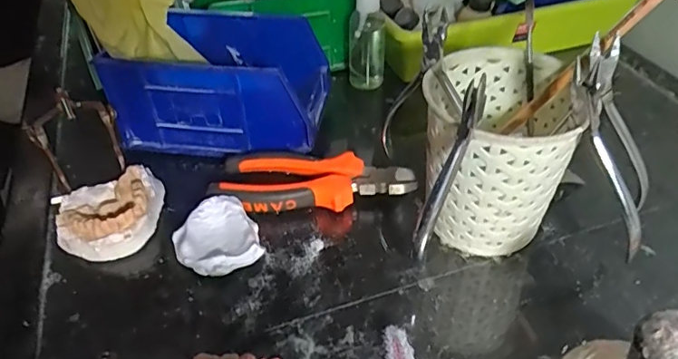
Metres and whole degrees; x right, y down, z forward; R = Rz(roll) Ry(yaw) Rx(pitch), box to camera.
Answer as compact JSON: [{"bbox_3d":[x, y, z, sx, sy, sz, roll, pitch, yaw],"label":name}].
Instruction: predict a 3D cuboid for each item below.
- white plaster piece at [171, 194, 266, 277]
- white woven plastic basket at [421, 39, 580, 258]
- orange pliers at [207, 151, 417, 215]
[{"bbox_3d":[-0.085,0.042,0.364,0.055,0.023,0.055,-26,47,-24],"label":"white plaster piece"},{"bbox_3d":[0.102,-0.015,0.359,0.089,0.110,0.098,6,43,9],"label":"white woven plastic basket"},{"bbox_3d":[-0.019,0.003,0.407,0.150,0.027,0.057,2,42,5],"label":"orange pliers"}]

